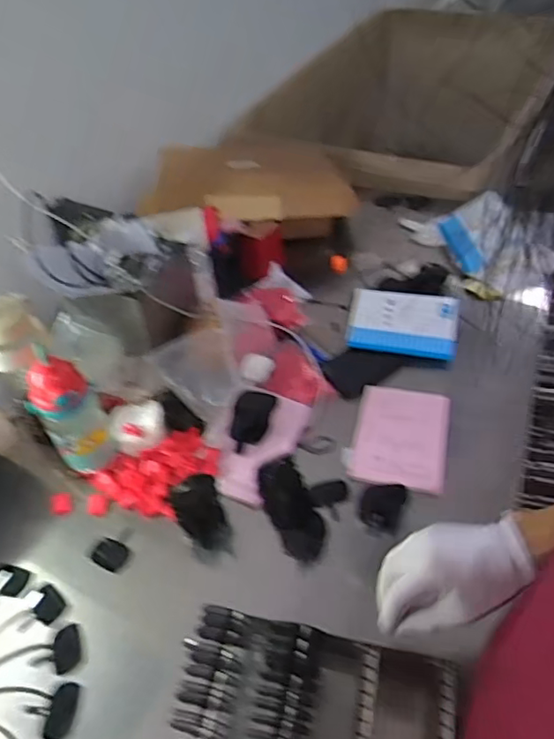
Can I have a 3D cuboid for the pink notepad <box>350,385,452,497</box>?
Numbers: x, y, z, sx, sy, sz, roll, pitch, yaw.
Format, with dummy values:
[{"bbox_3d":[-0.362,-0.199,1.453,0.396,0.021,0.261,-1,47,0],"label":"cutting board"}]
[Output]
[{"bbox_3d":[0.184,0.097,0.860,0.131,0.013,0.182,8,49,12],"label":"pink notepad"}]

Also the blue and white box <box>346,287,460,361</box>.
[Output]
[{"bbox_3d":[0.220,-0.078,1.010,0.172,0.019,0.128,9,60,10],"label":"blue and white box"}]

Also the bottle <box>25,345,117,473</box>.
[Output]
[{"bbox_3d":[-0.283,0.063,0.796,0.081,0.191,0.069,-19,49,-13],"label":"bottle"}]

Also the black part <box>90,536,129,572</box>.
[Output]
[{"bbox_3d":[-0.223,0.247,0.774,0.045,0.013,0.039,17,51,19],"label":"black part"}]

